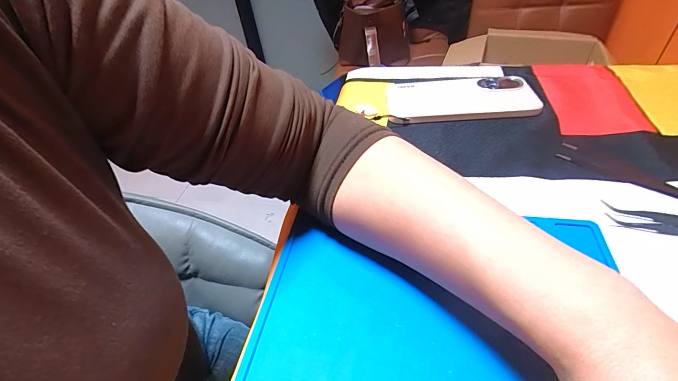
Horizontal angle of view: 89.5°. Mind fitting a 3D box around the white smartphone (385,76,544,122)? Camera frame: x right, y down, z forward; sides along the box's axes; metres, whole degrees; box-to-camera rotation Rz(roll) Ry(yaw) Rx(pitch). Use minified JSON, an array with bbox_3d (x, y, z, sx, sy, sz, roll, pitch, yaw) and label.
[{"bbox_3d":[0.136,-0.106,0.391,0.156,0.013,0.080,-1,44,8],"label":"white smartphone"}]

